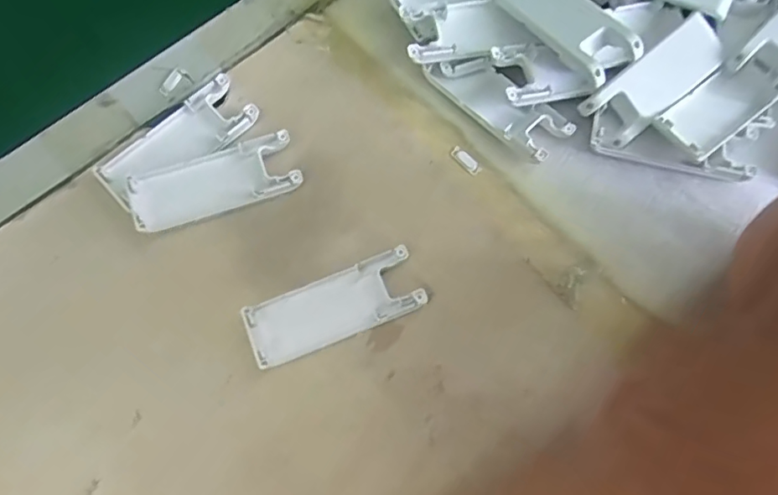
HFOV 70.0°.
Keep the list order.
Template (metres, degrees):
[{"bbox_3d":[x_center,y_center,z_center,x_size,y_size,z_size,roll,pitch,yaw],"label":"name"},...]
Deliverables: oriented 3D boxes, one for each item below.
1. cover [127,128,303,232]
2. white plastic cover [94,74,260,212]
[{"bbox_3d":[-0.110,-0.041,0.354,0.102,0.013,0.040,-19,72,-8],"label":"cover"},{"bbox_3d":[-0.138,-0.069,0.364,0.103,0.013,0.043,-42,77,-15],"label":"white plastic cover"}]

